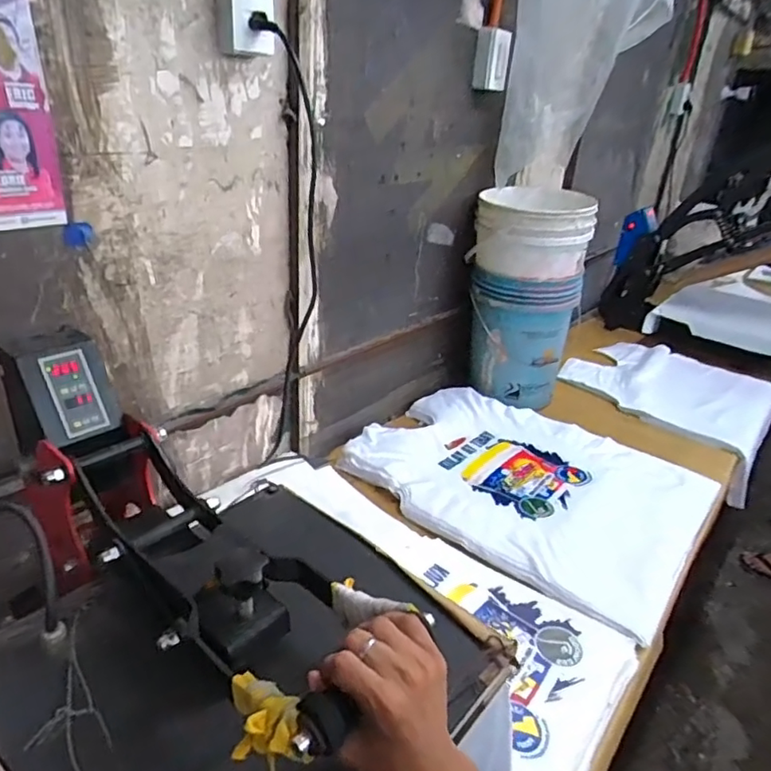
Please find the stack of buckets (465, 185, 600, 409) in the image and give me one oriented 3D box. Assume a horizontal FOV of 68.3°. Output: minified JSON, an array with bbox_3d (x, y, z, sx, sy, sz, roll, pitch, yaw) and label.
[{"bbox_3d":[0.386,-0.260,1.605,0.300,0.534,0.294,10,27,11],"label":"stack of buckets"}]

